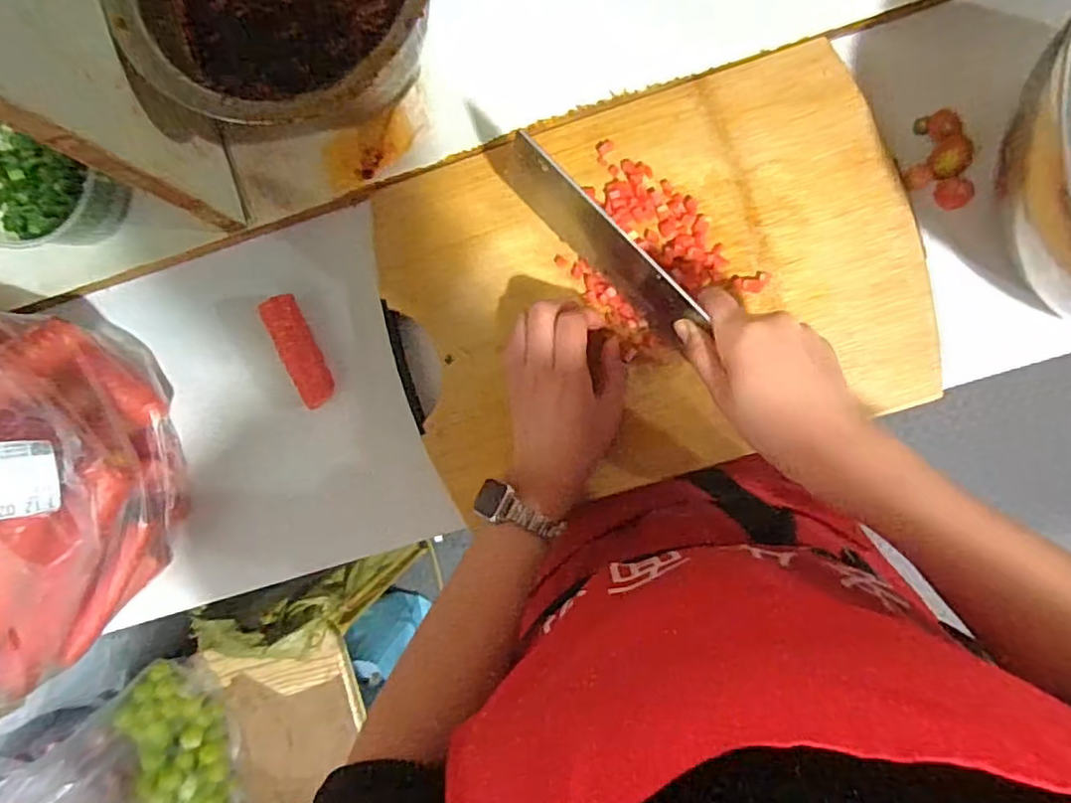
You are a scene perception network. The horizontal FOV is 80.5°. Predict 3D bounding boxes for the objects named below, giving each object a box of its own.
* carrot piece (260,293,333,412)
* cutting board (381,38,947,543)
[{"bbox_3d":[-0.189,-0.041,0.501,0.025,0.023,0.090,-25,86,5],"label":"carrot piece"},{"bbox_3d":[0.079,-0.083,0.472,0.384,0.012,0.274,-18,87,5],"label":"cutting board"}]

